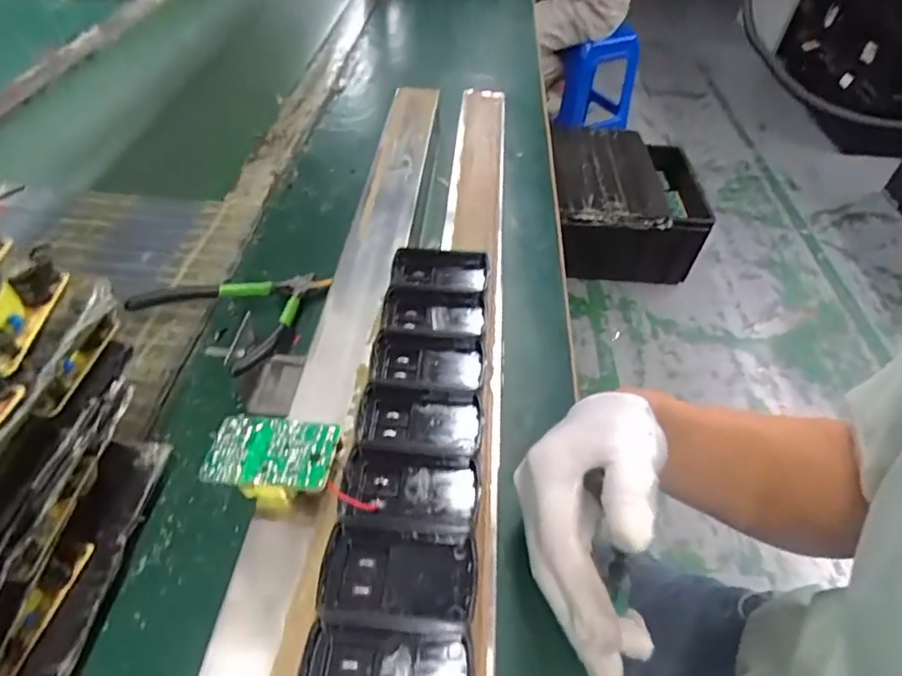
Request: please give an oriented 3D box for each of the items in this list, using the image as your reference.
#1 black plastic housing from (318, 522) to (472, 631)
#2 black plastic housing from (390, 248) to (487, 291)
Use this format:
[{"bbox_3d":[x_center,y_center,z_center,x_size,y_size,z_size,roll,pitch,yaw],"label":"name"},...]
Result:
[{"bbox_3d":[-0.024,0.110,0.247,0.069,0.012,0.042,4,47,0],"label":"black plastic housing"},{"bbox_3d":[-0.009,-0.047,0.392,0.069,0.018,0.038,2,47,-1],"label":"black plastic housing"}]

